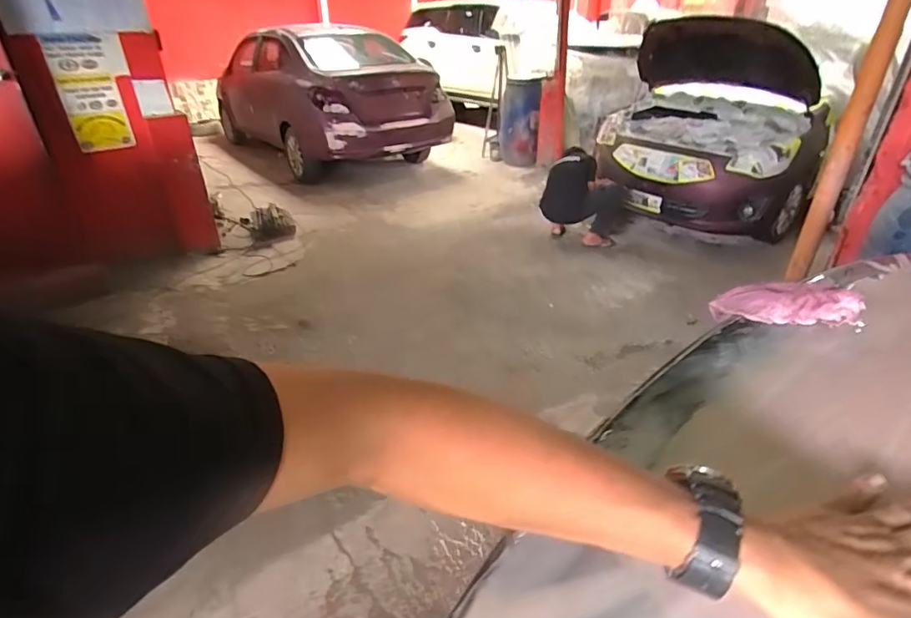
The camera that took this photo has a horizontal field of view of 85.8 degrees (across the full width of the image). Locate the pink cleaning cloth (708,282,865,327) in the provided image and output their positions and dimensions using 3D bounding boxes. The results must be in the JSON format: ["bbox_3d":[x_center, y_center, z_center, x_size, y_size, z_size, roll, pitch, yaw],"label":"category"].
[{"bbox_3d":[0.359,0.002,0.543,0.140,0.053,0.050,3,26,41],"label":"pink cleaning cloth"}]

